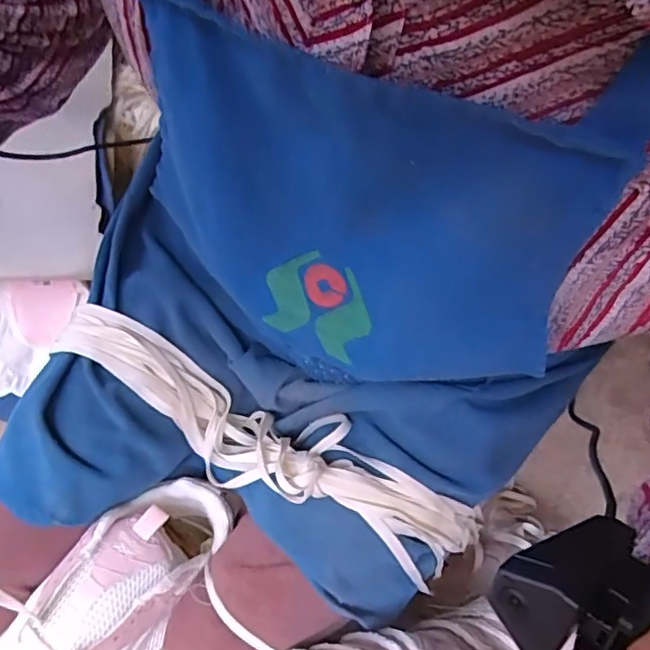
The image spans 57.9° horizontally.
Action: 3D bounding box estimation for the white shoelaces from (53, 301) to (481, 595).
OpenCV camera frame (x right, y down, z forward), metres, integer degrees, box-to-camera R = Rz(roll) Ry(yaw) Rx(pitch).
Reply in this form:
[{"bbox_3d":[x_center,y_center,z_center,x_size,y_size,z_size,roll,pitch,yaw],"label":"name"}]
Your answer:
[{"bbox_3d":[-0.054,0.089,0.452,0.343,0.093,0.076,28,75,7],"label":"white shoelaces"}]

